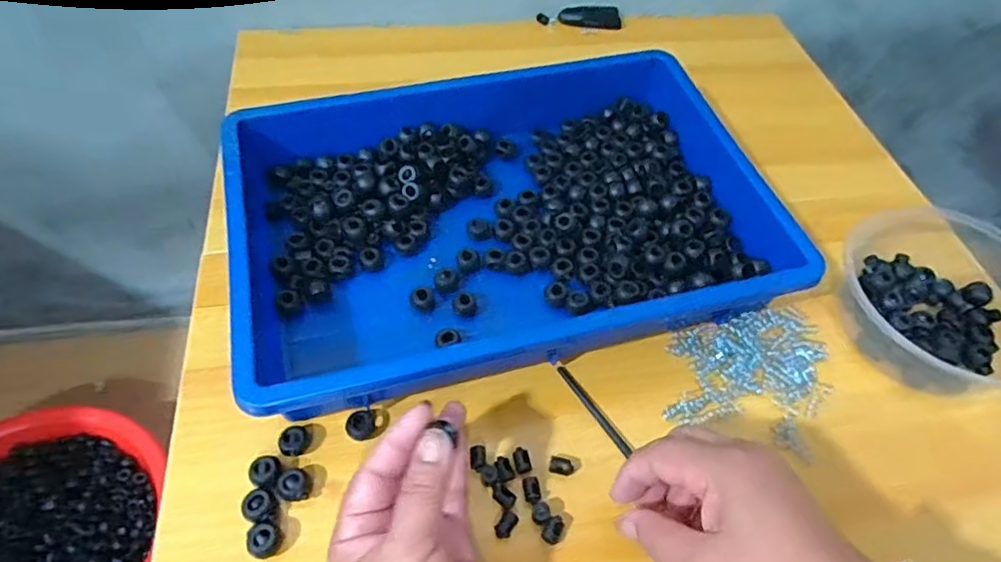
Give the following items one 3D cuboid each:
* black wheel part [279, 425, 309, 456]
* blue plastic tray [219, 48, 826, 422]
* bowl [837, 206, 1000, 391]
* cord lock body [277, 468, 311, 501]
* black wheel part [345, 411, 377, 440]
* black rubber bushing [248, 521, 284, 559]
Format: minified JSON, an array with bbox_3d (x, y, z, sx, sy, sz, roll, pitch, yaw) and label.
[{"bbox_3d":[-0.119,0.093,0.341,0.016,0.011,0.017,2,53,-3],"label":"black wheel part"},{"bbox_3d":[-0.002,-0.050,0.427,0.355,0.065,0.252,-13,55,-14],"label":"blue plastic tray"},{"bbox_3d":[0.300,0.006,0.416,0.156,0.054,0.149,2,53,-3],"label":"bowl"},{"bbox_3d":[-0.114,0.113,0.327,0.015,0.012,0.016,2,53,-3],"label":"cord lock body"},{"bbox_3d":[-0.082,0.087,0.349,0.017,0.010,0.018,2,53,-3],"label":"black wheel part"},{"bbox_3d":[-0.123,0.136,0.310,0.015,0.011,0.017,21,54,11],"label":"black rubber bushing"}]

